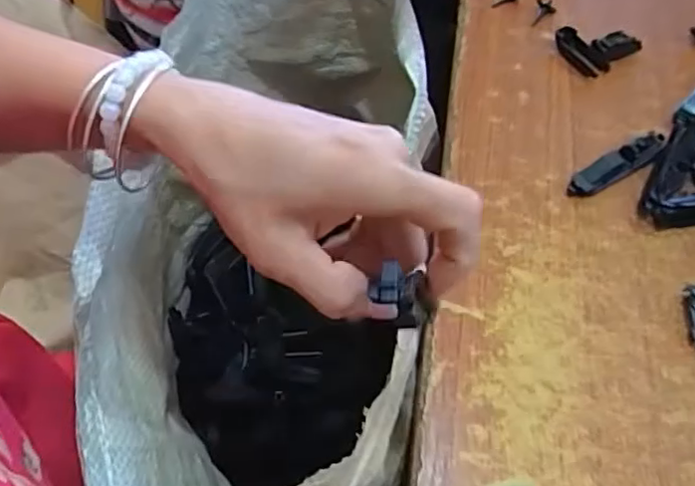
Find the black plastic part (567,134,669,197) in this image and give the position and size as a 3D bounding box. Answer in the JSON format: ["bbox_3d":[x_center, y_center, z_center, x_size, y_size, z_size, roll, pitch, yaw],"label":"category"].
[{"bbox_3d":[0.188,-0.056,0.418,0.081,0.019,0.016,-25,62,-13],"label":"black plastic part"}]

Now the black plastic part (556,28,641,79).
[{"bbox_3d":[0.193,-0.157,0.479,0.051,0.014,0.051,-33,64,-17],"label":"black plastic part"}]

